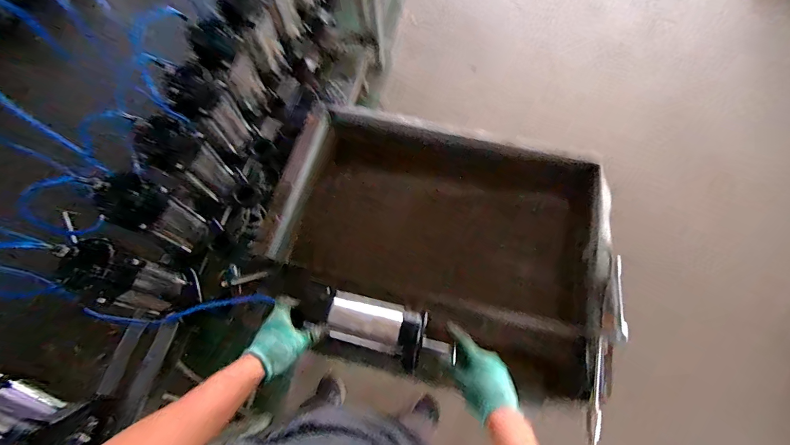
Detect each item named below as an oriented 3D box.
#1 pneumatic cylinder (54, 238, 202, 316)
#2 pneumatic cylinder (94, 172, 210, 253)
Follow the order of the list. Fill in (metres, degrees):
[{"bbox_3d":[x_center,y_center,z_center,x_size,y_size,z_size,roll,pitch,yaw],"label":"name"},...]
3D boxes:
[{"bbox_3d":[-0.466,0.108,0.657,0.096,0.226,0.098,-1,68,2],"label":"pneumatic cylinder"},{"bbox_3d":[-0.458,-0.007,0.705,0.070,0.228,0.101,22,71,11],"label":"pneumatic cylinder"}]

